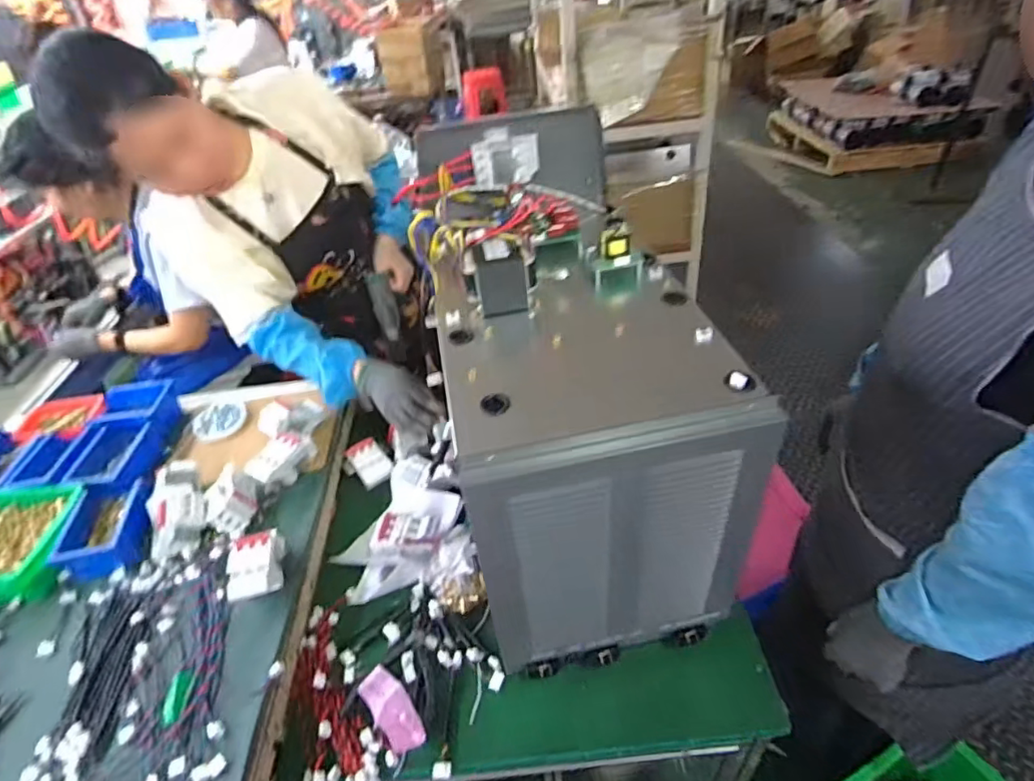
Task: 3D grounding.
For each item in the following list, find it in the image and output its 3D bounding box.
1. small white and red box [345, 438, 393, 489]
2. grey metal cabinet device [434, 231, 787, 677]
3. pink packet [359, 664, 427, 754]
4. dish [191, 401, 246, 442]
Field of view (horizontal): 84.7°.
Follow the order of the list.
[{"bbox_3d":[-0.284,0.139,1.079,0.071,0.033,0.097,-31,45,-25],"label":"small white and red box"},{"bbox_3d":[0.089,0.088,0.721,0.293,0.449,0.305,-11,40,-4],"label":"grey metal cabinet device"},{"bbox_3d":[-0.166,0.418,0.748,0.050,0.033,0.123,-30,44,-24],"label":"pink packet"},{"bbox_3d":[-0.621,0.063,1.189,0.102,0.025,0.096,-5,40,4],"label":"dish"}]

